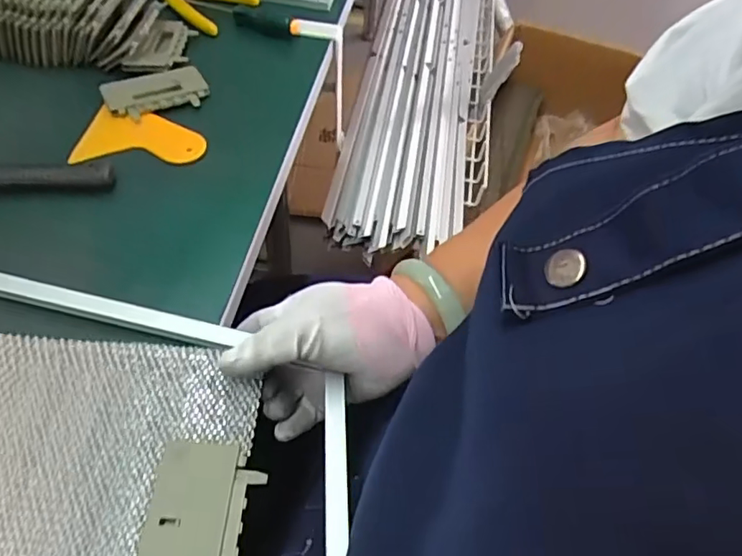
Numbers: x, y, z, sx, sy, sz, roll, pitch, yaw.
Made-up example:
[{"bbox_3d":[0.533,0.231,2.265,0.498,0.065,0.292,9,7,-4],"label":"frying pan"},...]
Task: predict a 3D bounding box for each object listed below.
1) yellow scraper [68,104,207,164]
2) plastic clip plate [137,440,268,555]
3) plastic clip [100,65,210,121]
[{"bbox_3d":[-0.189,-0.115,0.474,0.103,0.012,0.054,7,53,0],"label":"yellow scraper"},{"bbox_3d":[-0.088,0.127,0.293,0.055,0.006,0.083,4,53,-2],"label":"plastic clip plate"},{"bbox_3d":[-0.188,-0.164,0.499,0.084,0.007,0.051,-20,57,-19],"label":"plastic clip"}]

